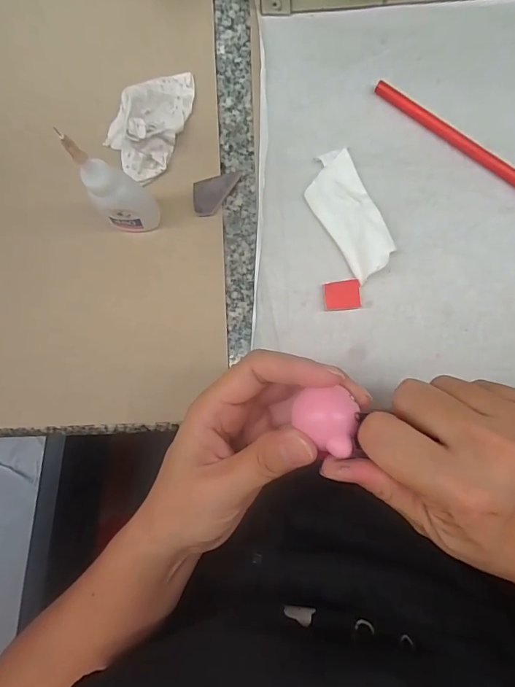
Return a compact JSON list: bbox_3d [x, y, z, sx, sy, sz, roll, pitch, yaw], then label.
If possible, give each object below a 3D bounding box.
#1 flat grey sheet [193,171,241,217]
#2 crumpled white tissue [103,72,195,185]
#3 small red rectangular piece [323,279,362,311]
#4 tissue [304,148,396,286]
[{"bbox_3d":[-0.029,-0.101,0.268,0.020,0.010,0.038,34,88,10],"label":"flat grey sheet"},{"bbox_3d":[-0.071,-0.147,0.262,0.039,0.034,0.077,17,85,9],"label":"crumpled white tissue"},{"bbox_3d":[0.054,-0.030,0.259,0.023,0.005,0.018,-7,82,6],"label":"small red rectangular piece"},{"bbox_3d":[0.058,-0.083,0.258,0.035,0.012,0.084,-24,81,4],"label":"tissue"}]

